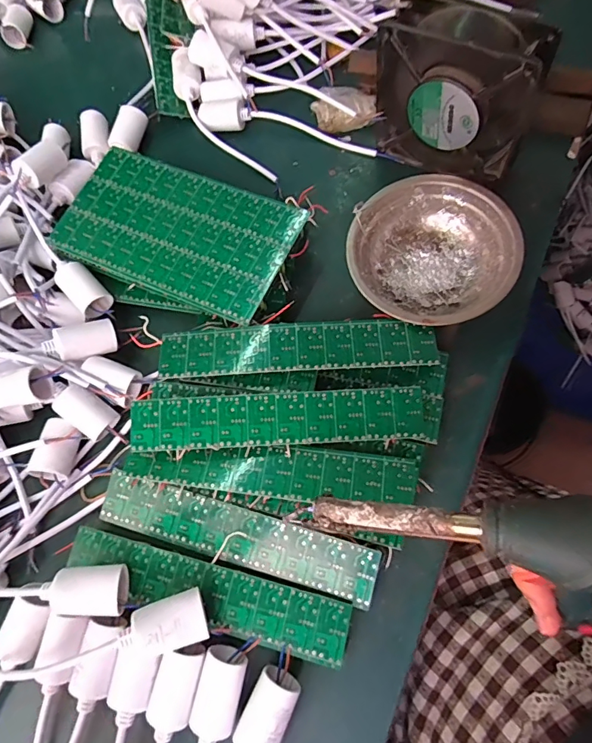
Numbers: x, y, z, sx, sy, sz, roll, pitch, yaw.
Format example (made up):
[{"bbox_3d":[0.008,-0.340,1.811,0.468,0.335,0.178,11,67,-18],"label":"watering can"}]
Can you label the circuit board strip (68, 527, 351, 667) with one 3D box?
[{"bbox_3d":[-0.065,0.149,0.306,0.199,0.007,0.039,10,72,11],"label":"circuit board strip"}]

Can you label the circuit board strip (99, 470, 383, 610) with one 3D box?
[{"bbox_3d":[-0.044,0.114,0.321,0.202,0.004,0.039,14,85,12],"label":"circuit board strip"}]

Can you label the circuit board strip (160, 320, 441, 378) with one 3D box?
[{"bbox_3d":[0.002,-0.018,0.338,0.200,0.009,0.038,-5,70,6],"label":"circuit board strip"}]

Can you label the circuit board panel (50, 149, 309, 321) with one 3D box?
[{"bbox_3d":[-0.103,-0.121,0.384,0.201,0.004,0.111,23,75,14],"label":"circuit board panel"}]

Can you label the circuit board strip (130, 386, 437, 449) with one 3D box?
[{"bbox_3d":[-0.008,0.034,0.323,0.210,0.010,0.038,-3,81,0],"label":"circuit board strip"}]

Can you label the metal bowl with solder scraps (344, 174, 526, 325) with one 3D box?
[{"bbox_3d":[0.106,-0.090,0.366,0.123,0.052,0.122,-3,70,7],"label":"metal bowl with solder scraps"}]

